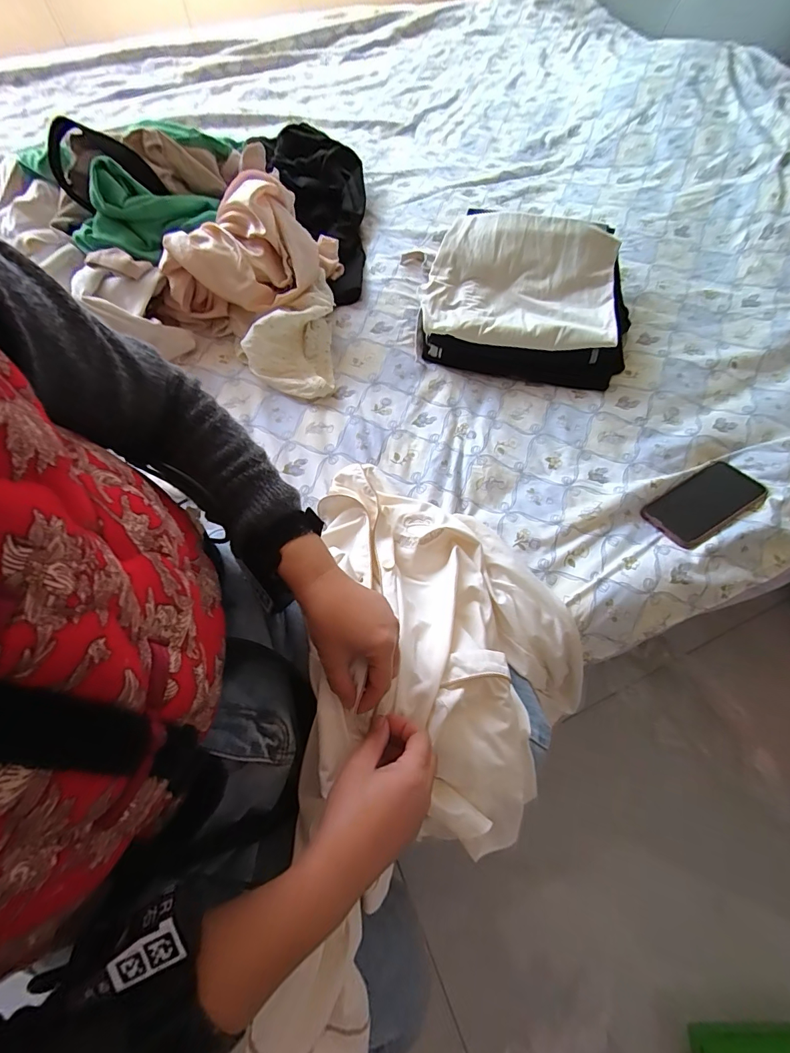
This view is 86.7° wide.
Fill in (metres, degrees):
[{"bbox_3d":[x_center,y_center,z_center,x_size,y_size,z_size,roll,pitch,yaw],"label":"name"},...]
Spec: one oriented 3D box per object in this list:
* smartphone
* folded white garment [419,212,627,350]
[{"bbox_3d":[0.442,-0.033,0.594,0.170,0.007,0.087,-29,55,-13],"label":"smartphone"},{"bbox_3d":[0.201,-0.395,0.665,0.298,0.067,0.216,10,66,4],"label":"folded white garment"}]

